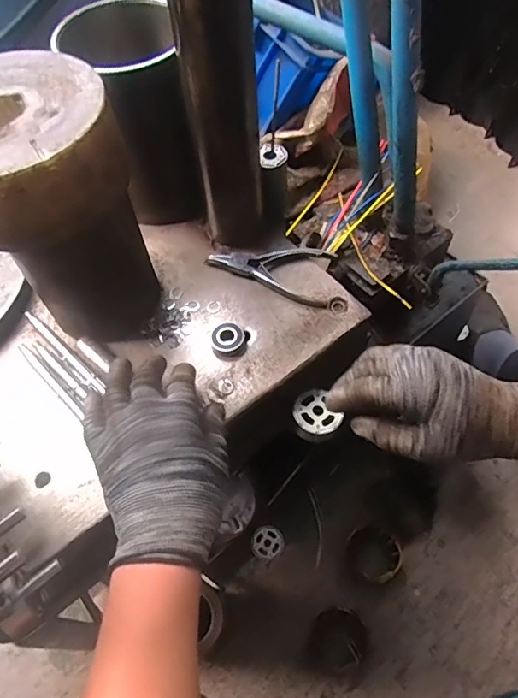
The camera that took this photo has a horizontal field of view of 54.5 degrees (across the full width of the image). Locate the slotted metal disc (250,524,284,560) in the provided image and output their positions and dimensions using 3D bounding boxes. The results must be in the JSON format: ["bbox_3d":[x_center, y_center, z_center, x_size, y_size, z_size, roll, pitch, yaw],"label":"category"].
[{"bbox_3d":[0.014,0.315,0.821,0.053,0.013,0.049,-1,59,2],"label":"slotted metal disc"}]

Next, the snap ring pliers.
[{"bbox_3d":[0.010,-0.084,0.539,0.133,0.014,0.070,7,59,7],"label":"snap ring pliers"}]

